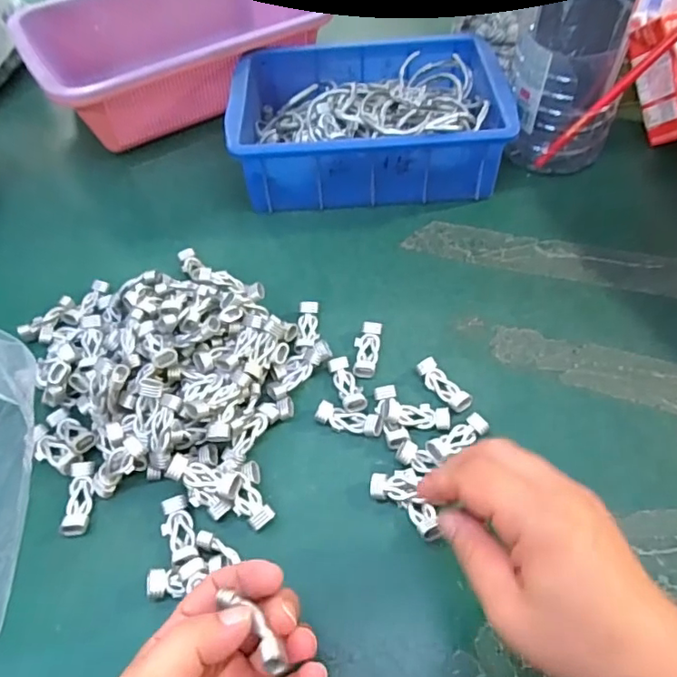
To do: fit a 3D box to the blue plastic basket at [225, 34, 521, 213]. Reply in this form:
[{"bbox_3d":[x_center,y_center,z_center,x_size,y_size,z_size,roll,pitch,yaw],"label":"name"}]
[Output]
[{"bbox_3d":[0.027,-0.208,0.525,0.237,0.076,0.170,-2,53,1],"label":"blue plastic basket"}]

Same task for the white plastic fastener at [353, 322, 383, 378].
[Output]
[{"bbox_3d":[0.020,0.008,0.398,0.018,0.008,0.045,6,53,7],"label":"white plastic fastener"}]

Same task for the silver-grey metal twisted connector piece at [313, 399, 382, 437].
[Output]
[{"bbox_3d":[0.007,0.054,0.363,0.044,0.009,0.016,14,55,13],"label":"silver-grey metal twisted connector piece"}]

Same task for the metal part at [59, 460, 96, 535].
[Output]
[{"bbox_3d":[-0.160,0.098,0.340,0.015,0.007,0.046,-3,53,0],"label":"metal part"}]

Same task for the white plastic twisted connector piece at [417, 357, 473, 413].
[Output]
[{"bbox_3d":[0.072,0.032,0.376,0.017,0.008,0.043,-29,56,-18],"label":"white plastic twisted connector piece"}]

